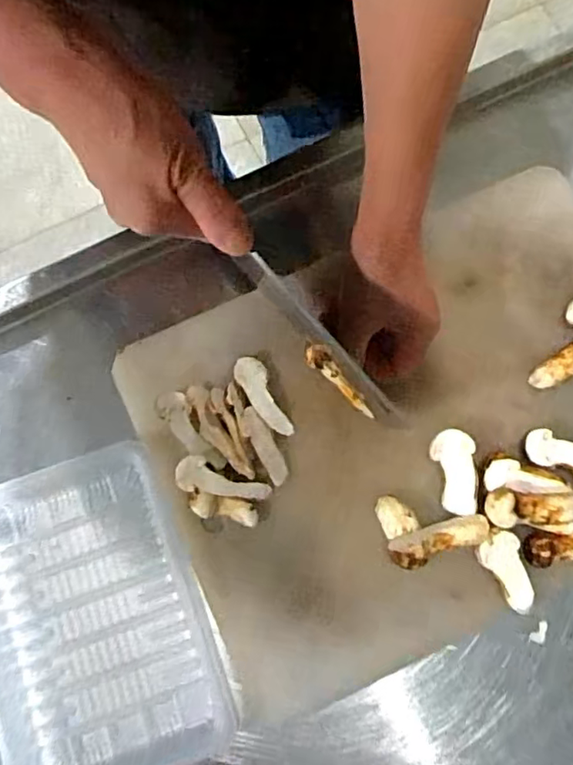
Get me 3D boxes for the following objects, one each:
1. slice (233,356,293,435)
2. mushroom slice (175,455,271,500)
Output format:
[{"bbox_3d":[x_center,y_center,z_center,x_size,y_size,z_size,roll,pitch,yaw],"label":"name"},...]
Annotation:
[{"bbox_3d":[-0.016,0.010,0.433,0.022,0.009,0.064,-31,93,-6],"label":"slice"},{"bbox_3d":[-0.044,0.068,0.417,0.067,0.004,0.025,11,102,-14],"label":"mushroom slice"}]

